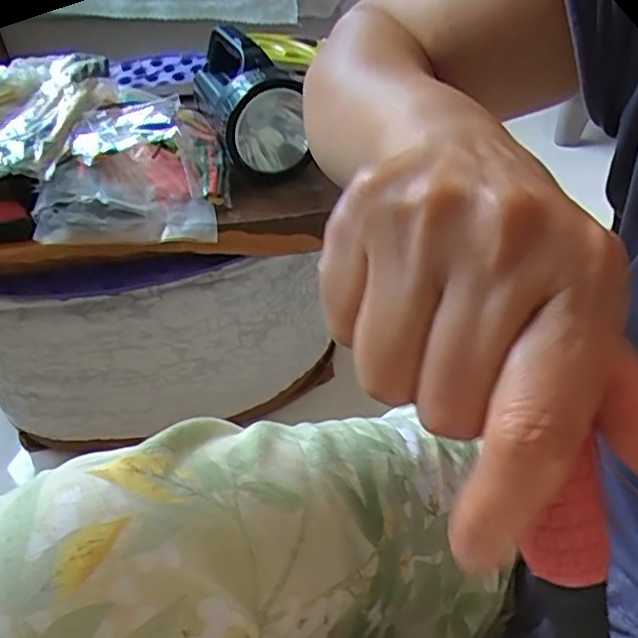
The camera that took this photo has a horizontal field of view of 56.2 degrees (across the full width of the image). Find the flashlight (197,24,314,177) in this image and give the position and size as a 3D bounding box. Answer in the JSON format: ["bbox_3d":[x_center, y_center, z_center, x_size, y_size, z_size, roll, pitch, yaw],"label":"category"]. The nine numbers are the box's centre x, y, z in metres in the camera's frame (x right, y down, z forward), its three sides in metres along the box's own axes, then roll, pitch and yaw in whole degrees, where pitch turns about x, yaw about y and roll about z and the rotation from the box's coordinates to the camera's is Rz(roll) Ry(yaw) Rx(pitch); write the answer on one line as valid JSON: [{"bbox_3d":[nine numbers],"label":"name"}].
[{"bbox_3d":[-0.084,-0.258,0.688,0.093,0.110,0.224,-15,41,-11],"label":"flashlight"}]

